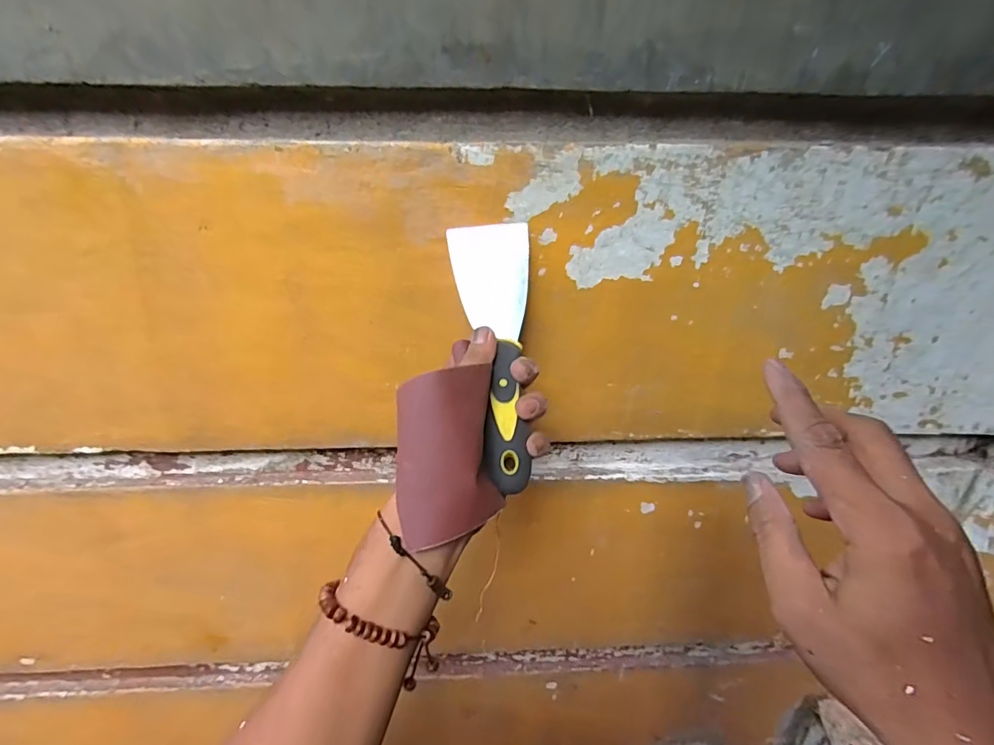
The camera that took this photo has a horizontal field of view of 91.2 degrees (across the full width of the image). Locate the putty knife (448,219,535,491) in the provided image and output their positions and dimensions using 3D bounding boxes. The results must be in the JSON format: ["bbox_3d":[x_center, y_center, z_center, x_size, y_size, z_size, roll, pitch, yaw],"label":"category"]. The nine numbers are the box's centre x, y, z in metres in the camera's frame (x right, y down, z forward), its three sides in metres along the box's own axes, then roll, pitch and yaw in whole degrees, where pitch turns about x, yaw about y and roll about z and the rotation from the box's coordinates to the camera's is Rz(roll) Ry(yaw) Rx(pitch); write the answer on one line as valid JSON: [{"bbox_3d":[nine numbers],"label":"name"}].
[{"bbox_3d":[-0.002,-0.017,0.354,0.059,0.197,0.015,-1,-17,-4],"label":"putty knife"}]

